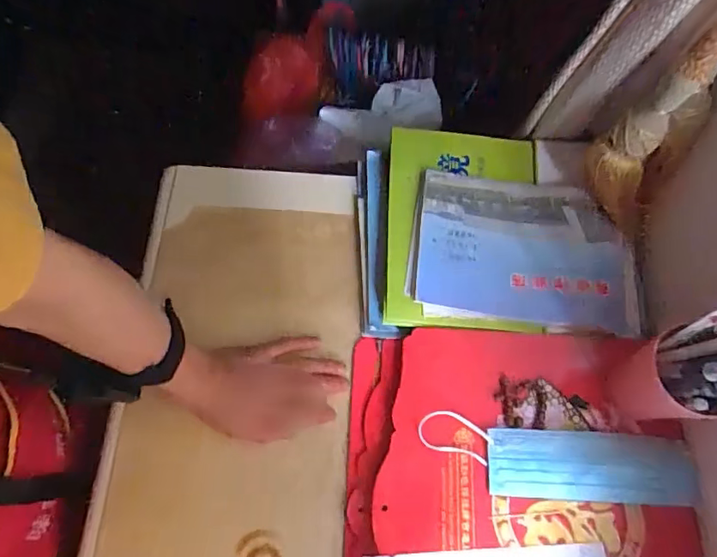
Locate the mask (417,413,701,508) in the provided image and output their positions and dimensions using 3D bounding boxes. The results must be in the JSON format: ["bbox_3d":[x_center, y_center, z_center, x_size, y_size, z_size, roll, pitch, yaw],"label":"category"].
[{"bbox_3d":[0.180,0.165,0.463,0.239,0.006,0.063,6,73,3],"label":"mask"}]

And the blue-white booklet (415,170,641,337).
[{"bbox_3d":[0.170,-0.032,0.526,0.213,0.016,0.150,7,73,3],"label":"blue-white booklet"}]

